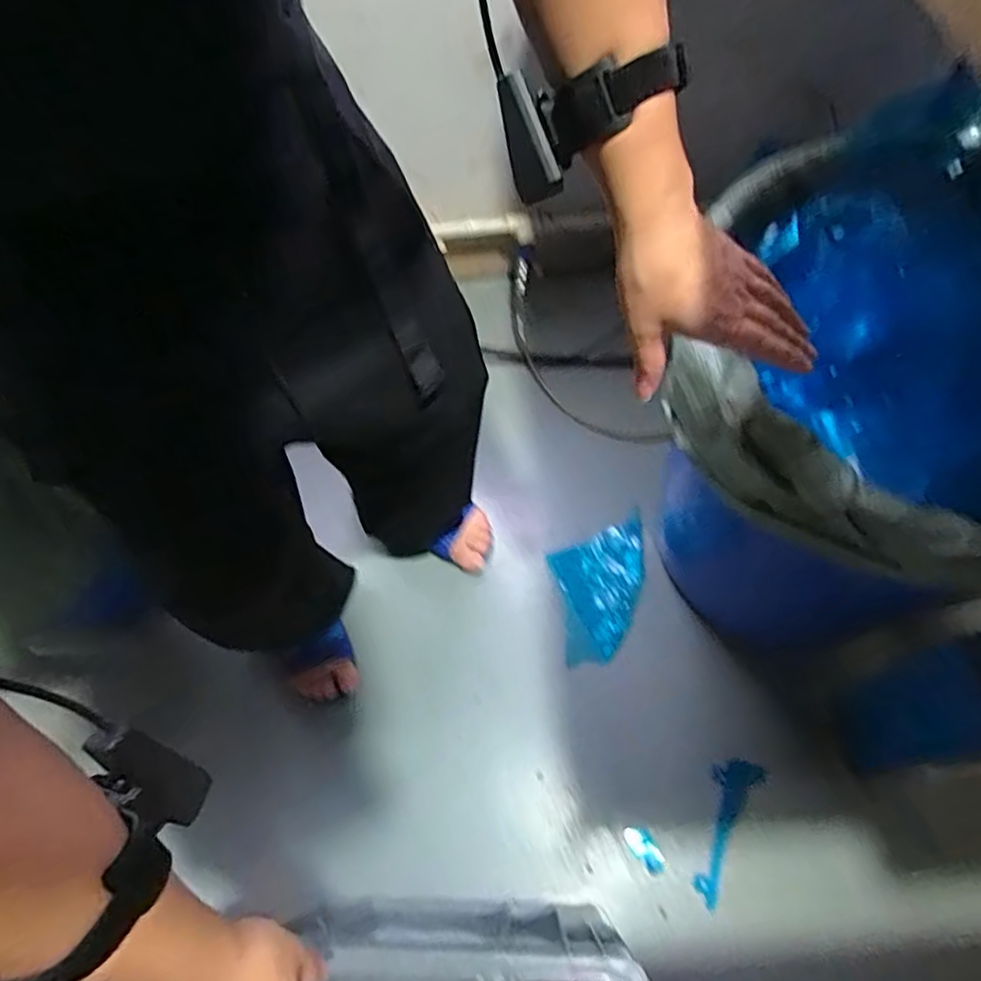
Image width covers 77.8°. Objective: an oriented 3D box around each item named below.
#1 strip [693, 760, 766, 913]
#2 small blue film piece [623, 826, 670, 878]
[{"bbox_3d":[0.281,0.413,0.750,0.053,0.005,0.168,25,72,20],"label":"strip"},{"bbox_3d":[0.188,0.437,0.740,0.029,0.004,0.061,-34,66,-14],"label":"small blue film piece"}]

